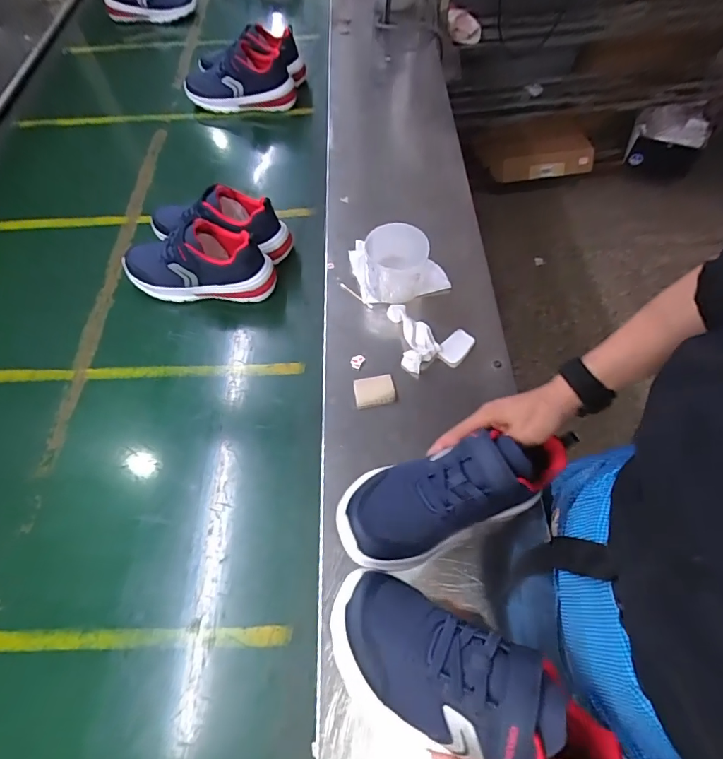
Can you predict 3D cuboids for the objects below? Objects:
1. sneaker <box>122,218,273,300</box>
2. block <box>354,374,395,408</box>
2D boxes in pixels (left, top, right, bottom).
[{"bbox_3d":[-0.268,-0.189,0.729,0.235,0.130,0.082,4,61,5],"label":"sneaker"},{"bbox_3d":[0.018,0.016,0.620,0.055,0.020,0.042,-10,61,-3],"label":"block"}]

